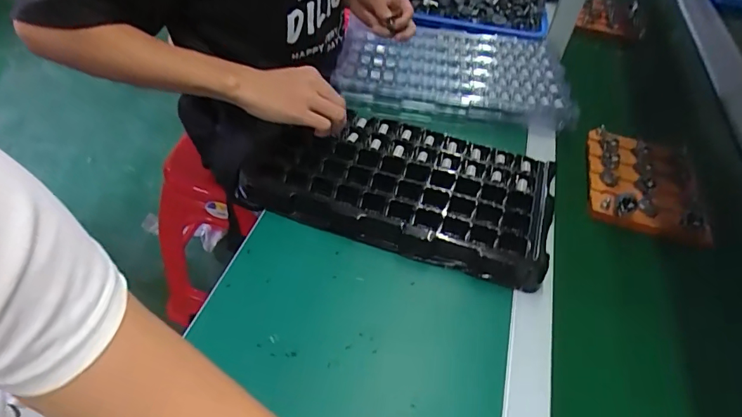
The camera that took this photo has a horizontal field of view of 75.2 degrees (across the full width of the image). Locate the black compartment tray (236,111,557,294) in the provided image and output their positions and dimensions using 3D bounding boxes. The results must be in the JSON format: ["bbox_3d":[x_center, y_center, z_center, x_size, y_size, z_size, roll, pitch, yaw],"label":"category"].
[{"bbox_3d":[0.040,-0.032,0.608,0.360,0.034,0.206,17,45,9],"label":"black compartment tray"}]

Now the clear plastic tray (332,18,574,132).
[{"bbox_3d":[0.131,-0.228,0.783,0.360,0.044,0.240,4,45,-5],"label":"clear plastic tray"}]

